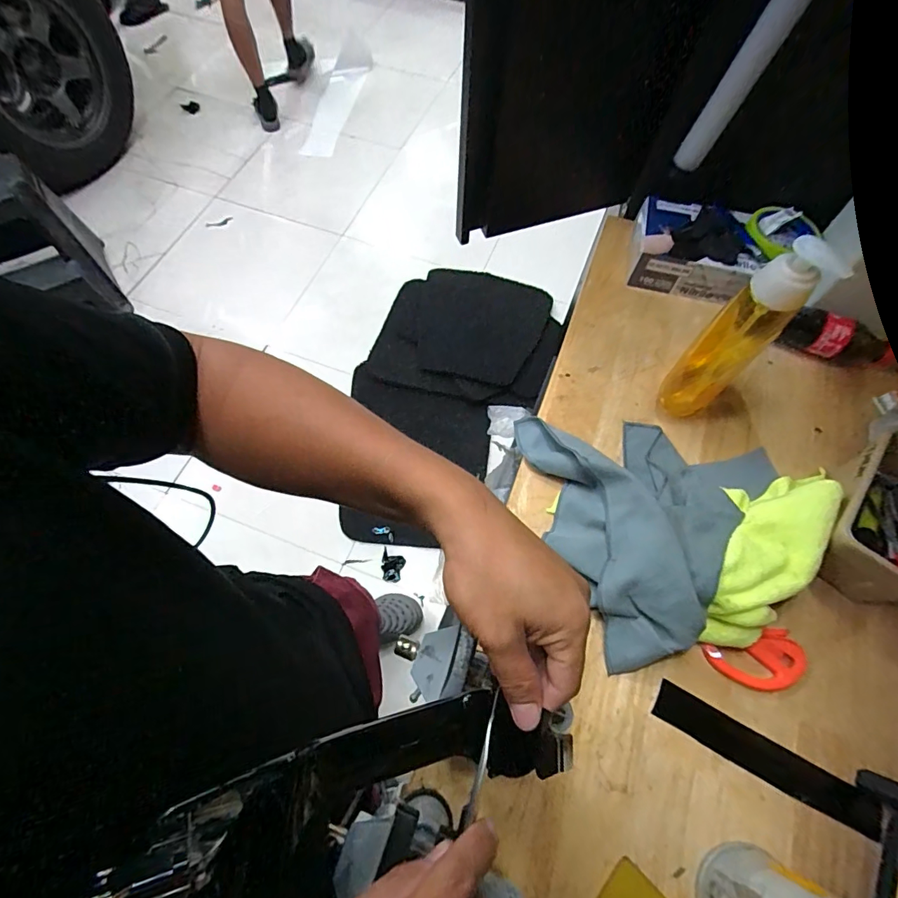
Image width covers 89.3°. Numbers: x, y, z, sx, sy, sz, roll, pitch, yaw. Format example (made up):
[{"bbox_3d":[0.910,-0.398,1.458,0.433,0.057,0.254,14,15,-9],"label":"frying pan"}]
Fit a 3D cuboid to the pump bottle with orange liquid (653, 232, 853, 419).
[{"bbox_3d":[0.295,-0.109,0.489,0.050,0.233,0.058,-31,68,-14],"label":"pump bottle with orange liquid"}]

